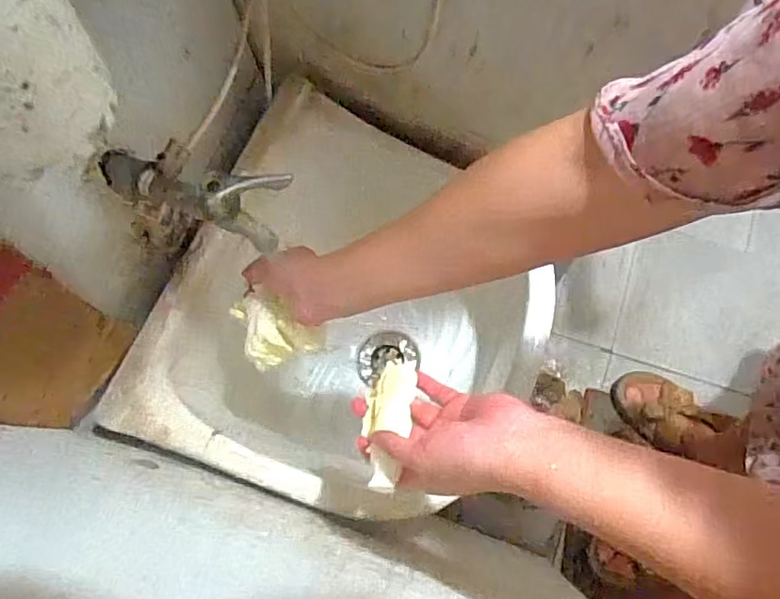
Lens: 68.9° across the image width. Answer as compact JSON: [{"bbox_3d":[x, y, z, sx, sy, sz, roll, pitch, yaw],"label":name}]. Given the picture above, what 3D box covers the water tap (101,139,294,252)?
[{"bbox_3d":[-0.166,-0.096,0.463,0.172,0.068,0.052,22,74,10],"label":"water tap"}]

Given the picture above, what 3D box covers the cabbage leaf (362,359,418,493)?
[{"bbox_3d":[-0.003,0.095,0.447,0.037,0.032,0.103,7,57,5],"label":"cabbage leaf"}]

